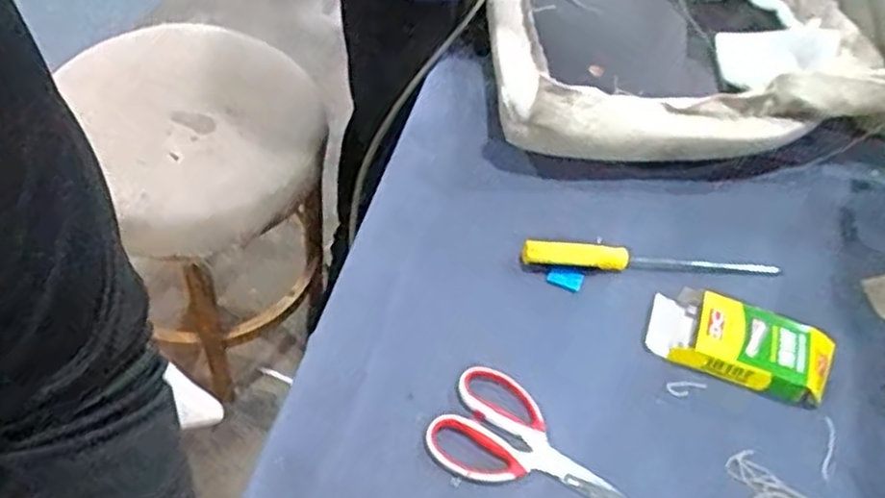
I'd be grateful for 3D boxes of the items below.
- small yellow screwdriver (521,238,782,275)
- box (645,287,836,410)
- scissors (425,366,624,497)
[{"bbox_3d":[0.233,0.013,0.825,0.289,0.023,0.027,5,50,-4],"label":"small yellow screwdriver"},{"bbox_3d":[0.300,0.092,0.765,0.172,0.036,0.084,21,51,10],"label":"box"},{"bbox_3d":[0.085,0.185,0.683,0.188,0.009,0.104,27,53,14],"label":"scissors"}]

